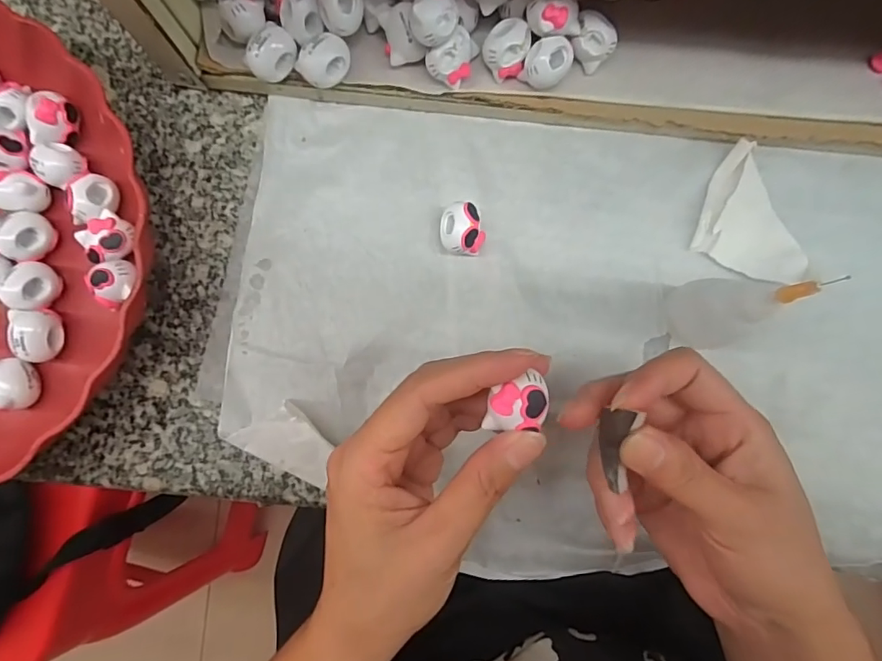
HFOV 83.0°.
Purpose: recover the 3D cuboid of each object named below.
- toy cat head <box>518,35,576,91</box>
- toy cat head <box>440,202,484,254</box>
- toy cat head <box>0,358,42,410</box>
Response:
[{"bbox_3d":[0.052,-0.131,0.245,0.022,0.015,0.021,0,86,1],"label":"toy cat head"},{"bbox_3d":[0.011,-0.051,0.253,0.022,0.019,0.024,0,86,1],"label":"toy cat head"},{"bbox_3d":[-0.211,0.026,0.246,0.015,0.017,0.024,-4,86,1],"label":"toy cat head"}]

